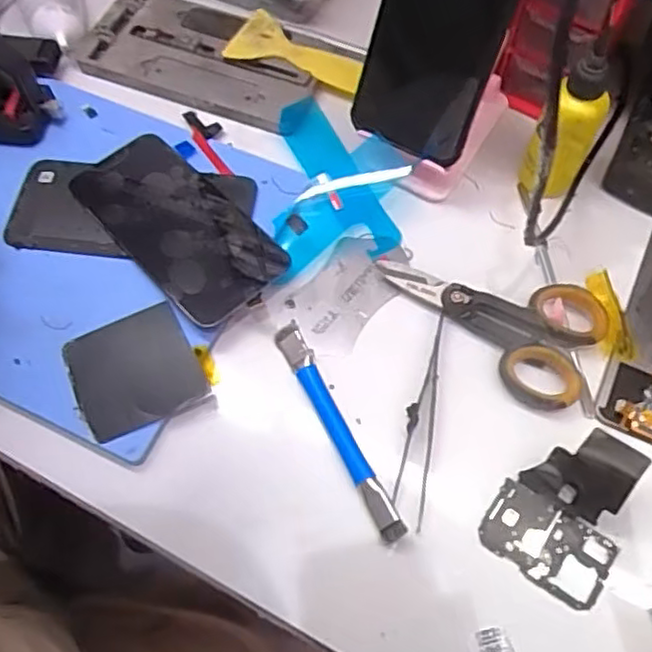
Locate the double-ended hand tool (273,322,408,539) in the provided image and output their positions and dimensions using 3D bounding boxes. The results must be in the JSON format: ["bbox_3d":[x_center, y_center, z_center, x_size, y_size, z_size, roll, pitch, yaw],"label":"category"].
[{"bbox_3d":[0.006,0.055,0.385,0.015,0.009,0.139,-25,68,-11],"label":"double-ended hand tool"}]

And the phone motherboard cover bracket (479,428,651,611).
[{"bbox_3d":[0.129,0.095,0.354,0.066,0.032,0.079,34,70,15],"label":"phone motherboard cover bracket"}]

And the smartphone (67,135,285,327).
[{"bbox_3d":[-0.097,-0.067,0.440,0.071,0.006,0.156,-40,65,-17],"label":"smartphone"}]

